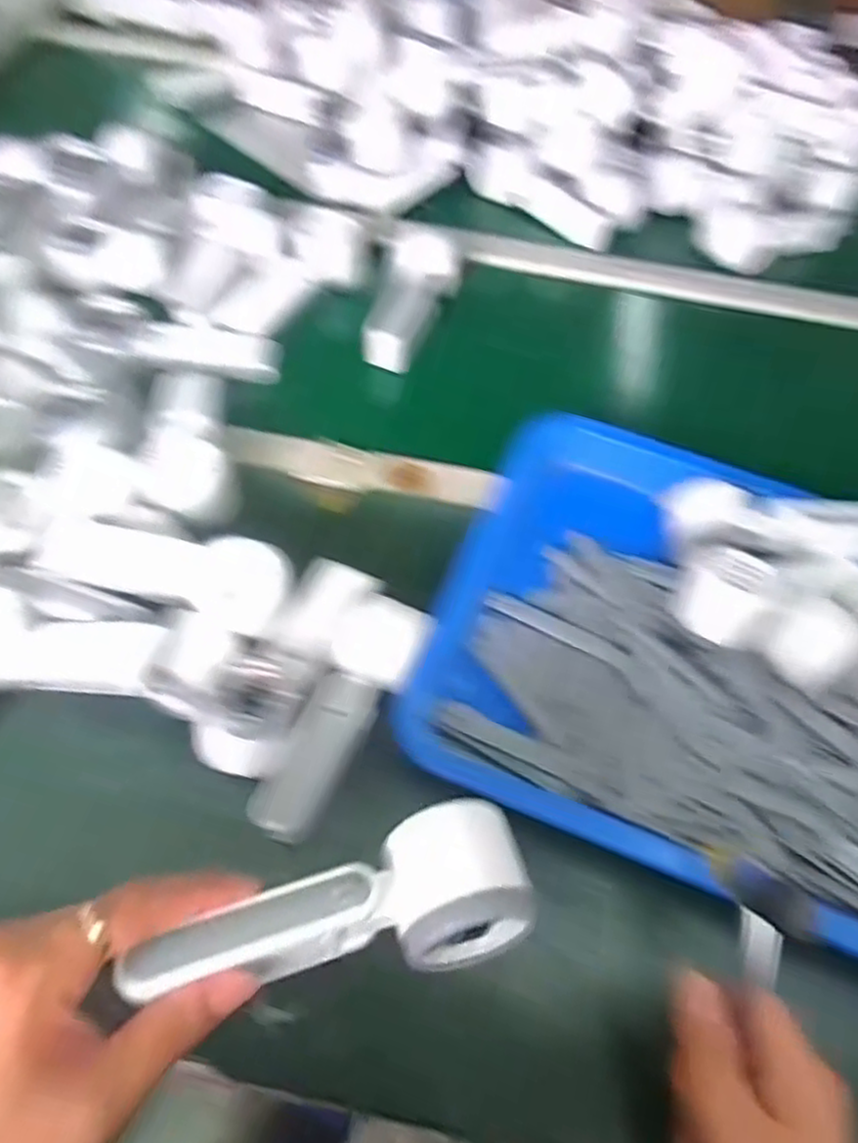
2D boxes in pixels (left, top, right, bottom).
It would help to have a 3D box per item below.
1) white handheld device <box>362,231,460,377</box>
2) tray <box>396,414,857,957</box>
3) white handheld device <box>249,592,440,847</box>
[{"bbox_3d":[-0.019,-0.268,0.704,0.063,0.046,0.167,19,70,9],"label":"white handheld device"},{"bbox_3d":[0.245,0.073,0.485,0.477,0.055,0.323,22,57,12],"label":"tray"},{"bbox_3d":[-0.055,0.090,0.457,0.053,0.041,0.159,22,57,11],"label":"white handheld device"}]

